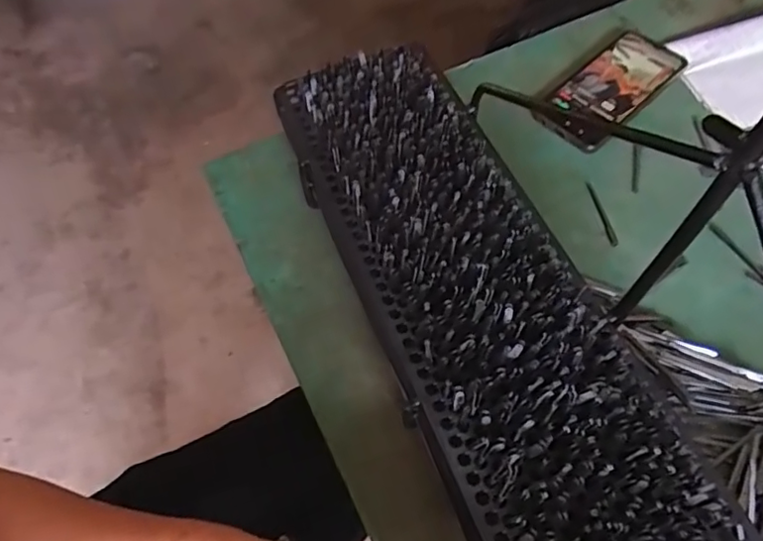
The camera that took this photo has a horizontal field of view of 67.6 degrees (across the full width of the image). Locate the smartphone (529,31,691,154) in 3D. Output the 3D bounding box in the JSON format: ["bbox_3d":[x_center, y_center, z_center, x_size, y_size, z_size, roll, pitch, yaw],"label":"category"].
[{"bbox_3d":[0.228,-0.181,0.567,0.074,0.014,0.160,40,69,21],"label":"smartphone"}]

